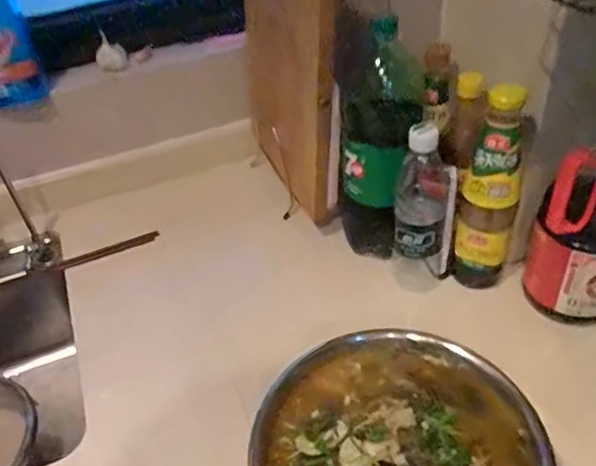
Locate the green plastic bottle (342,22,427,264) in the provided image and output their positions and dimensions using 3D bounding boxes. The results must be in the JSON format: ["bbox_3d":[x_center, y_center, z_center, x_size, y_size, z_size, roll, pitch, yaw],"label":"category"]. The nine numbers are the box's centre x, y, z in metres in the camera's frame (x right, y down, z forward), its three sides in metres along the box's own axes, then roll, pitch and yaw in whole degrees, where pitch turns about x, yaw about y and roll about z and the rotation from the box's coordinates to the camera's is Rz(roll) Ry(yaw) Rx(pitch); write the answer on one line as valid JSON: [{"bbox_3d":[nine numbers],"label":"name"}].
[{"bbox_3d":[0.103,-0.112,0.713,0.091,0.318,0.117,6,42,14],"label":"green plastic bottle"}]

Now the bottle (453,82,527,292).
[{"bbox_3d":[0.227,-0.049,0.669,0.060,0.276,0.062,11,43,19],"label":"bottle"}]

